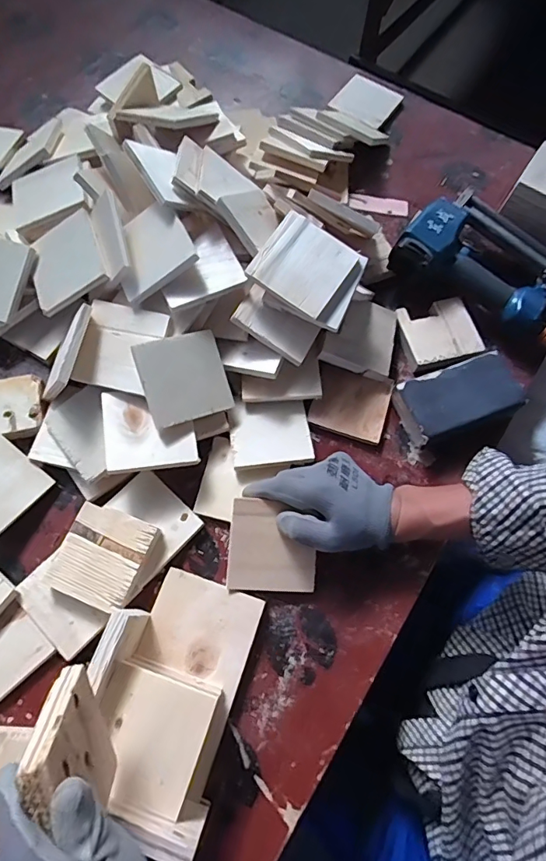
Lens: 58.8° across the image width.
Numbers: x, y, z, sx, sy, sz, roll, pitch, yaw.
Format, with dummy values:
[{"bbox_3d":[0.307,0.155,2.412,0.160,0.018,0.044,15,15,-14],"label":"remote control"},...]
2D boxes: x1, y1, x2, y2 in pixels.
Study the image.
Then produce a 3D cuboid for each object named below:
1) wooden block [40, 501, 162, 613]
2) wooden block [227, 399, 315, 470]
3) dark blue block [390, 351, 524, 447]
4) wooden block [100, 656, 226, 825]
[{"bbox_3d":[-0.170,0.126,0.487,0.083,0.018,0.090,23,71,7],"label":"wooden block"},{"bbox_3d":[-0.003,0.003,0.544,0.088,0.013,0.080,-7,70,-4],"label":"wooden block"},{"bbox_3d":[0.220,-0.036,0.570,0.140,0.038,0.081,-19,71,-8],"label":"dark blue block"},{"bbox_3d":[-0.103,0.258,0.416,0.089,0.060,0.089,18,70,5],"label":"wooden block"}]

